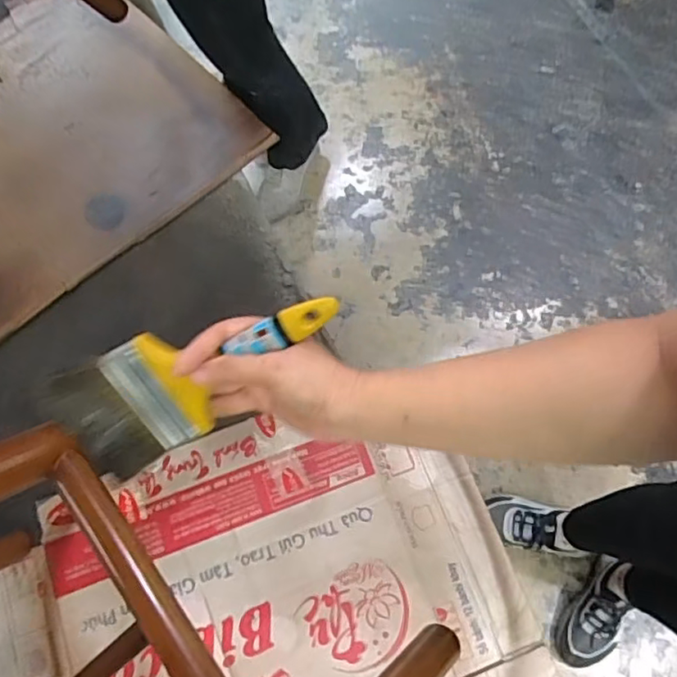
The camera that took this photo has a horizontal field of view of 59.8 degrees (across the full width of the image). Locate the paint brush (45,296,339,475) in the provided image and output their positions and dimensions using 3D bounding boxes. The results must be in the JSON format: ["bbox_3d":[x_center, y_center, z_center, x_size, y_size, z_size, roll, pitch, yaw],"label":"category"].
[{"bbox_3d":[-0.105,0.027,0.455,0.227,0.025,0.095,-24,116,8],"label":"paint brush"}]

